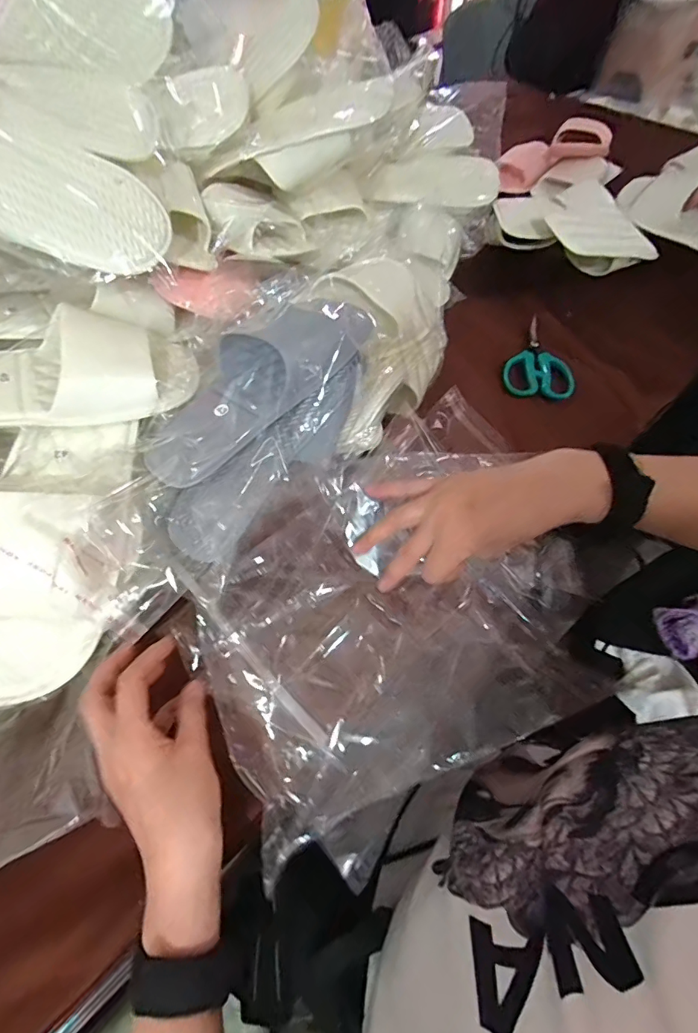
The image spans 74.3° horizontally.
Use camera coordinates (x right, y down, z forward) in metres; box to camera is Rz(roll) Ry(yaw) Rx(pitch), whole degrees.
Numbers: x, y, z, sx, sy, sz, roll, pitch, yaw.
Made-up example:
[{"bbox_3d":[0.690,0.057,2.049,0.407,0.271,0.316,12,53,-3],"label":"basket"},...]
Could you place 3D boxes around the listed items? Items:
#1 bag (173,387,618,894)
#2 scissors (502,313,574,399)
[{"bbox_3d":[0.055,0.060,0.384,0.359,0.055,0.261,-36,73,-16],"label":"bag"},{"bbox_3d":[0.255,-0.216,0.611,0.085,0.012,0.159,15,58,9],"label":"scissors"}]

